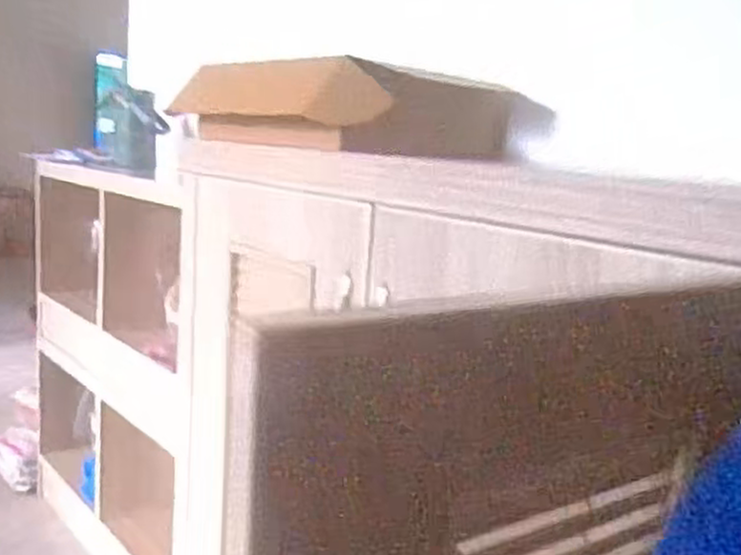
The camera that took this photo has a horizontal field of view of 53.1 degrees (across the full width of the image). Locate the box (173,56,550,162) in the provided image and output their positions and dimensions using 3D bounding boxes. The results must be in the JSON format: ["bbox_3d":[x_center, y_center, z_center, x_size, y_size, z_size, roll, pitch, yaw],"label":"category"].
[{"bbox_3d":[-0.041,-0.238,1.056,0.313,0.104,0.440,-6,17,-42],"label":"box"}]

